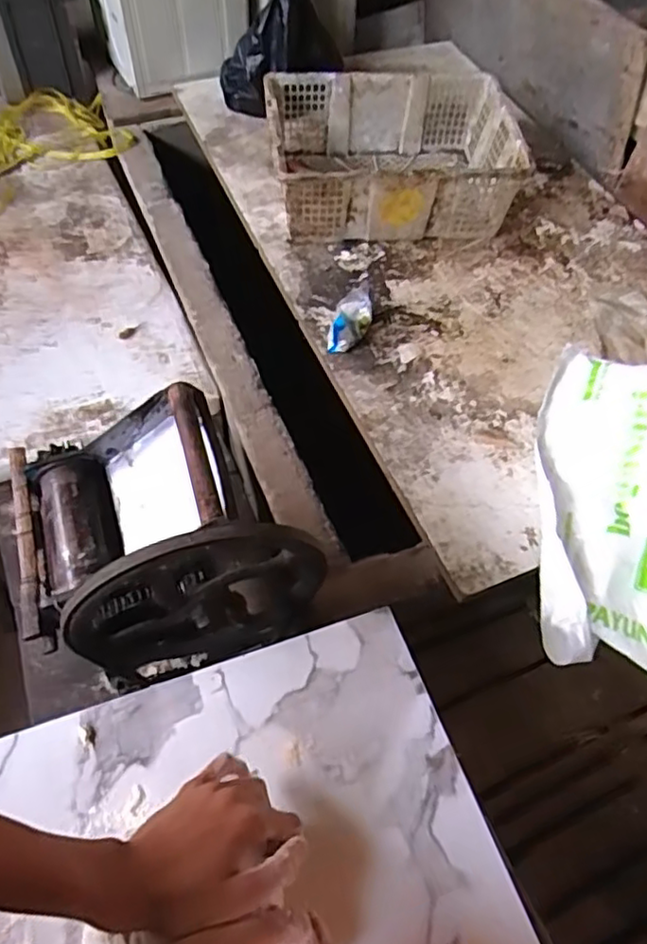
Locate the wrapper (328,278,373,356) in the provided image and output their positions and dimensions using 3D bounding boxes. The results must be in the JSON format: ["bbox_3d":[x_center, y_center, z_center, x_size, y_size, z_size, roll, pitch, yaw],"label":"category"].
[{"bbox_3d":[0.048,-0.266,1.120,0.061,0.031,0.133,20,73,13],"label":"wrapper"}]

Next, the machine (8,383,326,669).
[{"bbox_3d":[-0.171,0.054,0.681,0.295,0.235,0.224,-9,57,-13],"label":"machine"}]

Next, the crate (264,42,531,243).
[{"bbox_3d":[0.129,-0.632,1.303,0.468,0.171,0.339,0,55,-8],"label":"crate"}]

